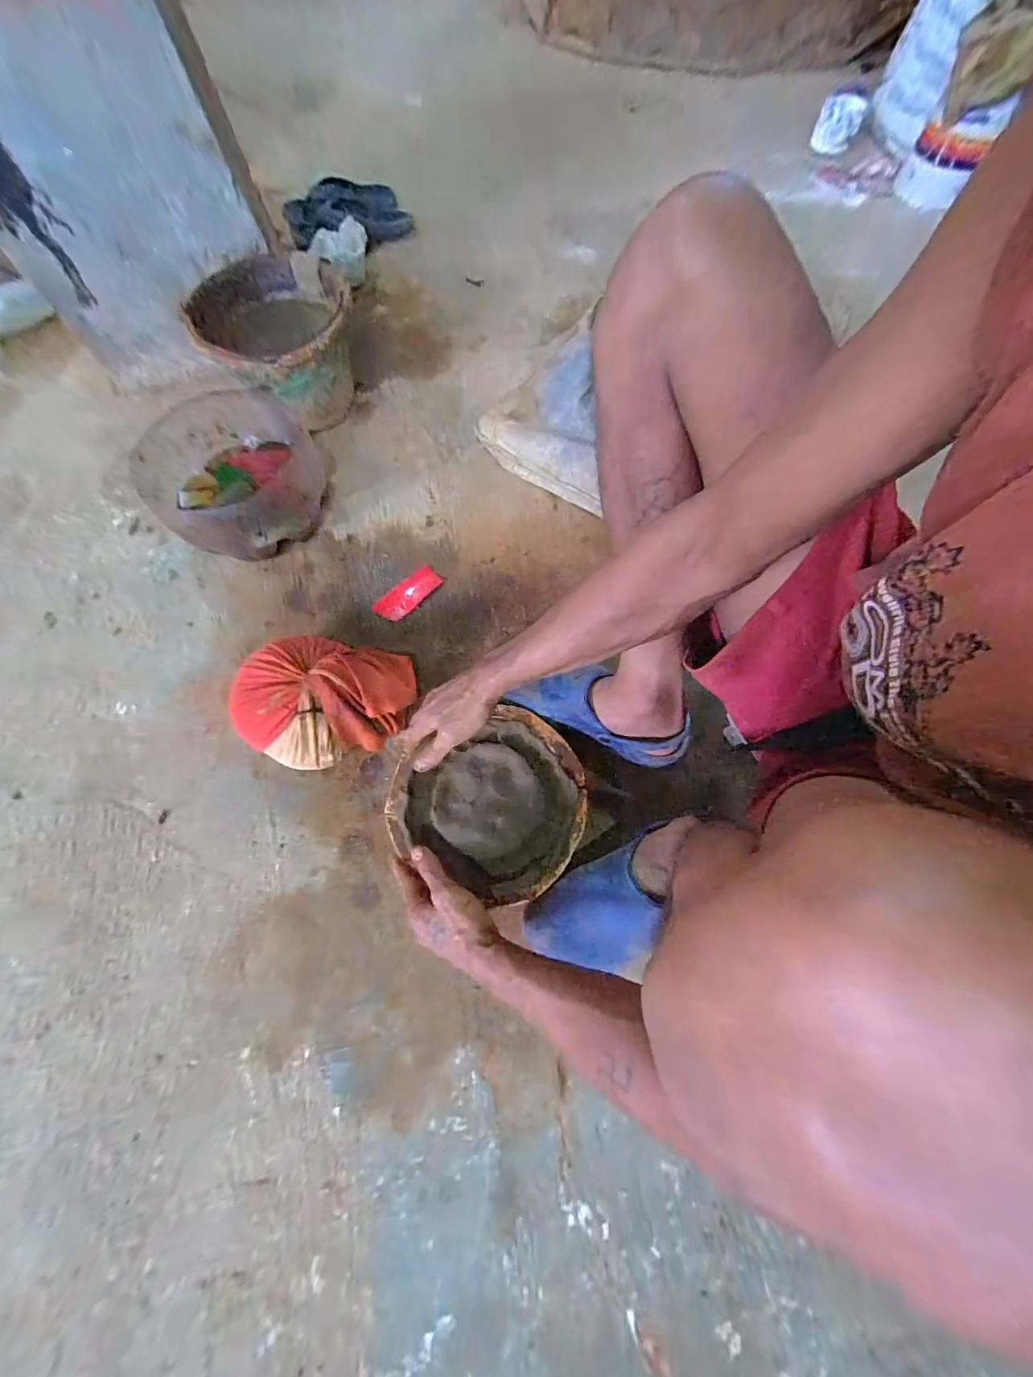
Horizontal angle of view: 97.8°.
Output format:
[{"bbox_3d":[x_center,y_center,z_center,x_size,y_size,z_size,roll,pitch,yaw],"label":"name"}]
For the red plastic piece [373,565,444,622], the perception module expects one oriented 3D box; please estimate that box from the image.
[{"bbox_3d":[-0.165,-0.146,0.690,0.049,0.008,0.109,41,74,14],"label":"red plastic piece"}]

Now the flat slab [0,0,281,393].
[{"bbox_3d":[-0.586,-0.704,0.681,0.373,0.412,0.065,-22,65,-5],"label":"flat slab"}]

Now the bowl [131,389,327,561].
[{"bbox_3d":[-0.420,-0.322,0.698,0.239,0.124,0.232,0,69,0],"label":"bowl"}]

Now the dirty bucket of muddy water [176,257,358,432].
[{"bbox_3d":[-0.389,-0.569,0.762,0.232,0.148,0.250,-16,70,-6],"label":"dirty bucket of muddy water"}]

